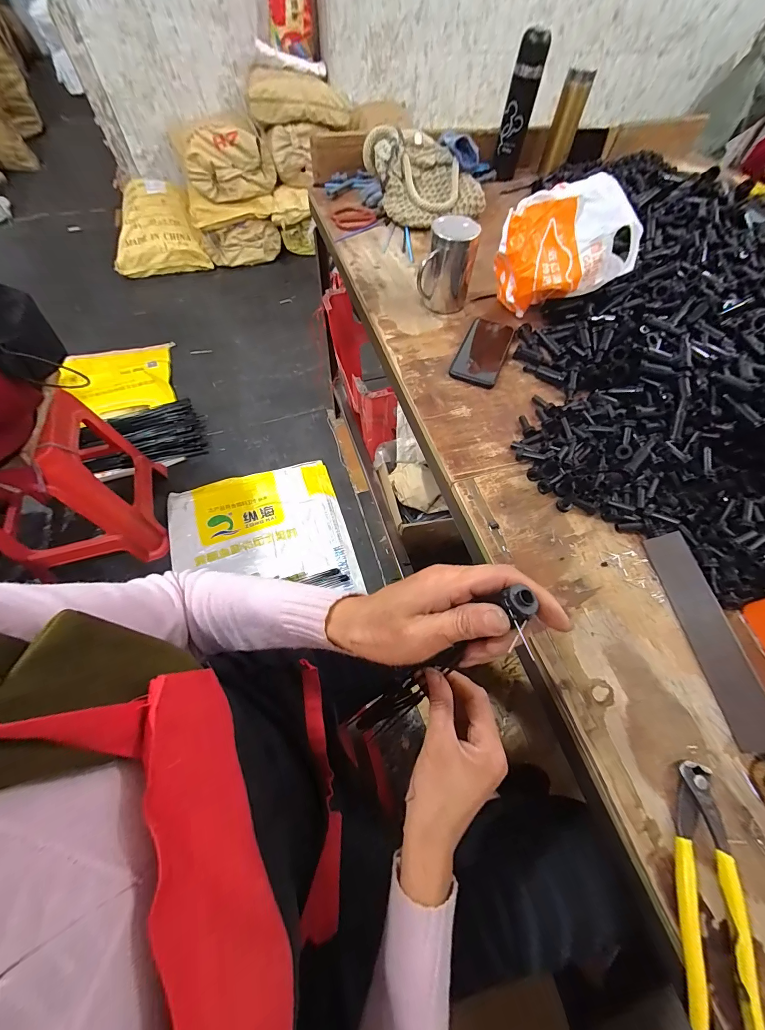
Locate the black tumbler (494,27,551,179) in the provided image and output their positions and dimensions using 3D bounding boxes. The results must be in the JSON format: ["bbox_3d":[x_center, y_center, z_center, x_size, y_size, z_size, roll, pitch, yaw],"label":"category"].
[{"bbox_3d":[0.318,-0.949,0.853,0.063,0.229,0.064,13,62,4],"label":"black tumbler"}]

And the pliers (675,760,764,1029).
[{"bbox_3d":[0.262,0.295,0.288,0.044,0.025,0.164,19,62,8],"label":"pliers"}]

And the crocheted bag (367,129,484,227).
[{"bbox_3d":[0.092,-0.736,0.793,0.194,0.113,0.215,-34,68,-19],"label":"crocheted bag"}]

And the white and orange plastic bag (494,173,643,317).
[{"bbox_3d":[0.284,-0.422,0.589,0.199,0.160,0.105,-7,62,-7],"label":"white and orange plastic bag"}]

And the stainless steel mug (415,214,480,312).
[{"bbox_3d":[0.110,-0.423,0.600,0.080,0.118,0.078,17,62,7],"label":"stainless steel mug"}]

